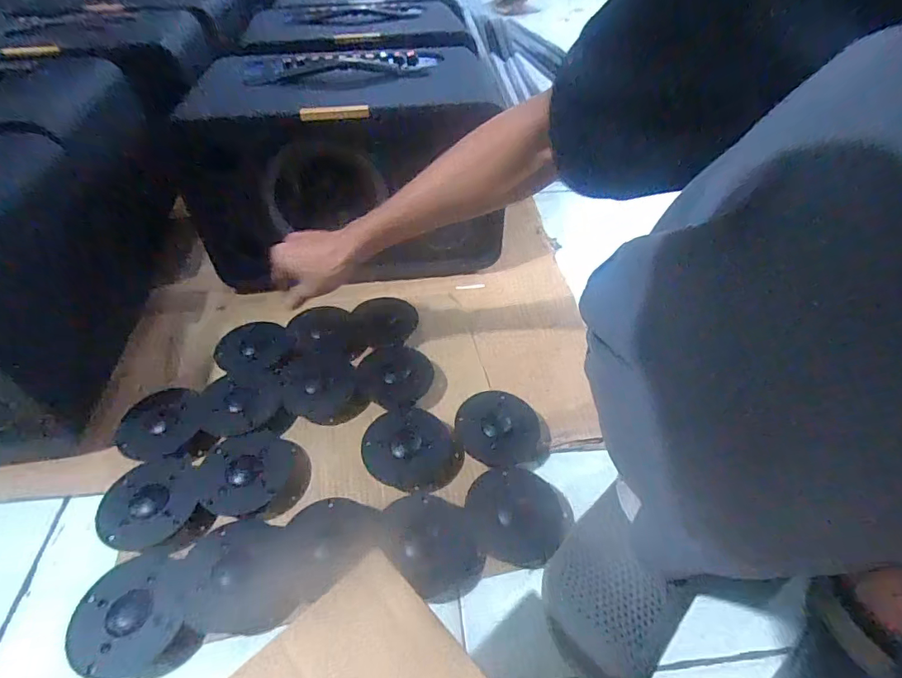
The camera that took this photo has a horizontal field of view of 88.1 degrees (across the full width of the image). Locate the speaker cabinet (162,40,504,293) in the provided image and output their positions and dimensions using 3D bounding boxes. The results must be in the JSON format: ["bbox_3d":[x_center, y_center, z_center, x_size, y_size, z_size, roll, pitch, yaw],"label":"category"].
[{"bbox_3d":[-0.156,-0.287,0.727,0.431,0.256,0.293,-3,49,-9],"label":"speaker cabinet"}]

